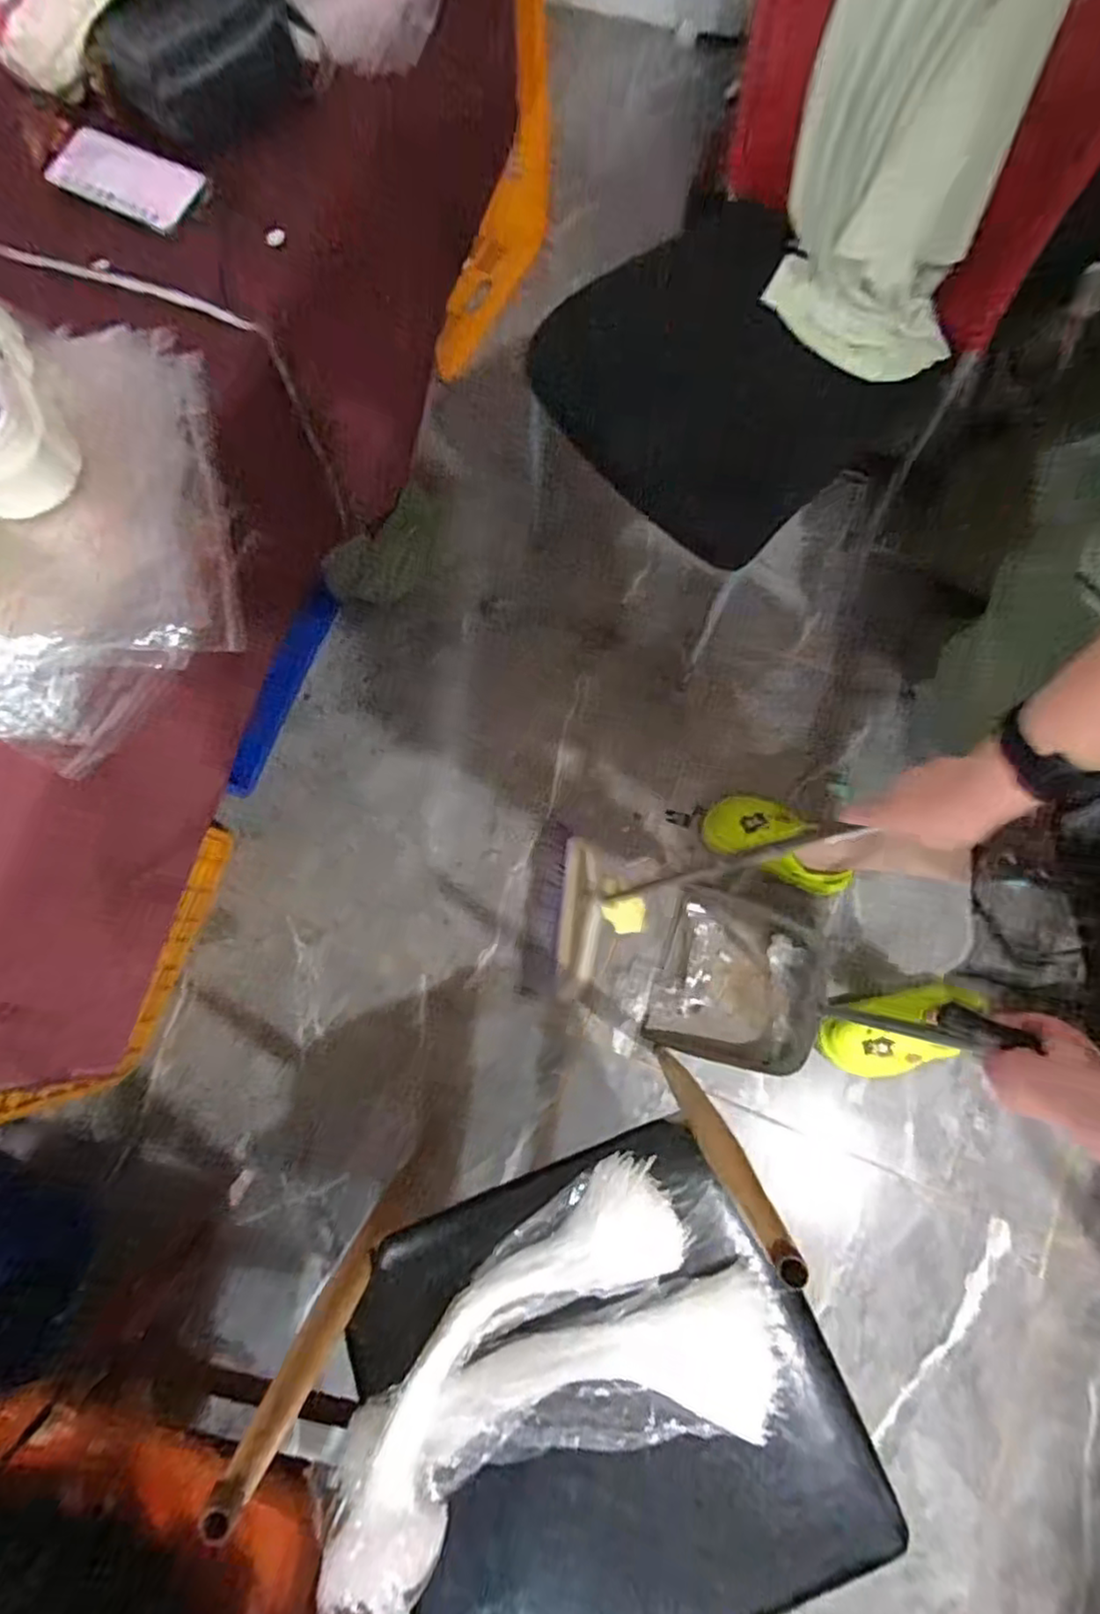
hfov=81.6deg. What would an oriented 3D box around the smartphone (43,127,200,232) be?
[{"bbox_3d":[-0.422,-0.632,0.640,0.150,0.013,0.066,23,94,2],"label":"smartphone"}]

